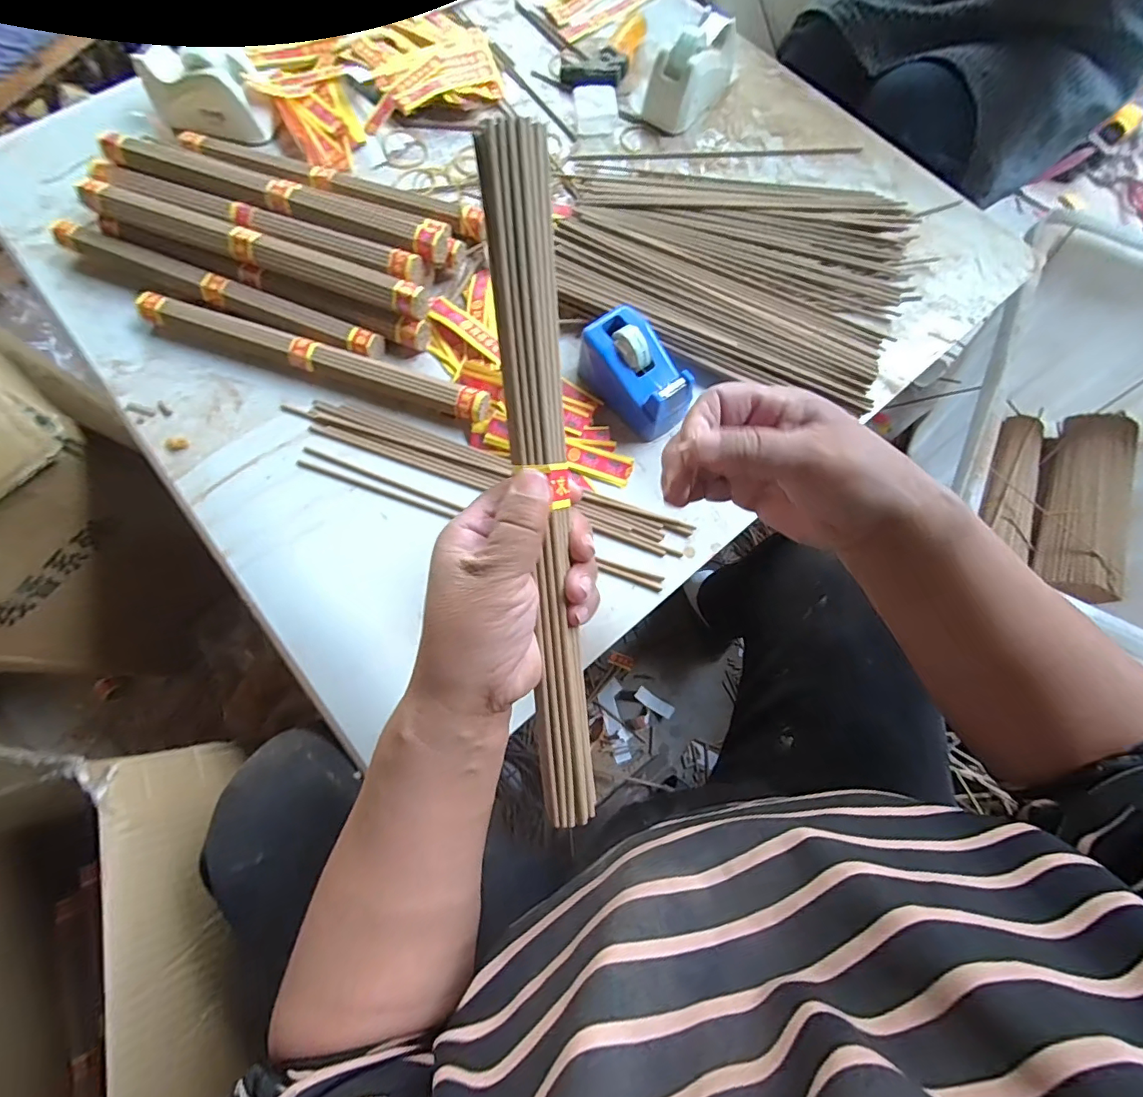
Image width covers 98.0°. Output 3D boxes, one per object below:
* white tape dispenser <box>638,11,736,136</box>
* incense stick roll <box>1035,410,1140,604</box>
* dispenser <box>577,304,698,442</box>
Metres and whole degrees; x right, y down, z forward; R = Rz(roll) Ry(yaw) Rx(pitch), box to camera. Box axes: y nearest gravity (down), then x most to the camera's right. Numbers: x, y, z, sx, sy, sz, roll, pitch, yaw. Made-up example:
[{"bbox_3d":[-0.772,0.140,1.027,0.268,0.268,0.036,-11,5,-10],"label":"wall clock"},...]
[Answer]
[{"bbox_3d":[0.134,-0.519,0.534,0.056,0.055,0.122,35,75,8],"label":"white tape dispenser"},{"bbox_3d":[0.821,-0.073,0.782,0.092,0.066,0.319,25,74,6],"label":"incense stick roll"},{"bbox_3d":[0.056,-0.149,0.420,0.059,0.050,0.103,-36,78,-11],"label":"dispenser"}]

